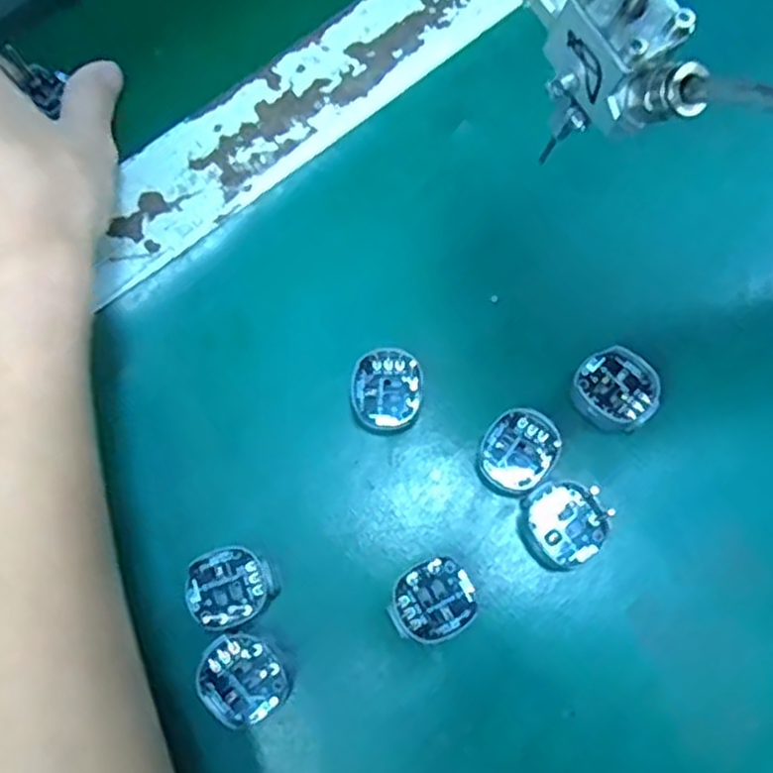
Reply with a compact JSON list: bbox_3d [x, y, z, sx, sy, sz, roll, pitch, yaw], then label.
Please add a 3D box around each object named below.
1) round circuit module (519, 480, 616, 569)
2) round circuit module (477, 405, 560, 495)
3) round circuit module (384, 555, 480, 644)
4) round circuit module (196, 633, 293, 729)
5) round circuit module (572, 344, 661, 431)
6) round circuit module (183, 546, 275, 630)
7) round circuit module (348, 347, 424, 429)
[{"bbox_3d":[0.059,0.045,0.248,0.029,0.005,0.027,0,73,1],"label":"round circuit module"},{"bbox_3d":[0.046,0.021,0.256,0.028,0.005,0.025,-41,76,-11],"label":"round circuit module"},{"bbox_3d":[0.015,0.069,0.241,0.027,0.008,0.024,-40,76,-11],"label":"round circuit module"},{"bbox_3d":[-0.045,0.091,0.233,0.024,0.006,0.027,-39,76,-11],"label":"round circuit module"},{"bbox_3d":[0.081,0.002,0.264,0.027,0.011,0.028,0,73,1],"label":"round circuit module"},{"bbox_3d":[-0.051,0.065,0.242,0.026,0.006,0.025,0,73,1],"label":"round circuit module"},{"bbox_3d":[0.000,0.001,0.263,0.025,0.011,0.027,0,73,1],"label":"round circuit module"}]

